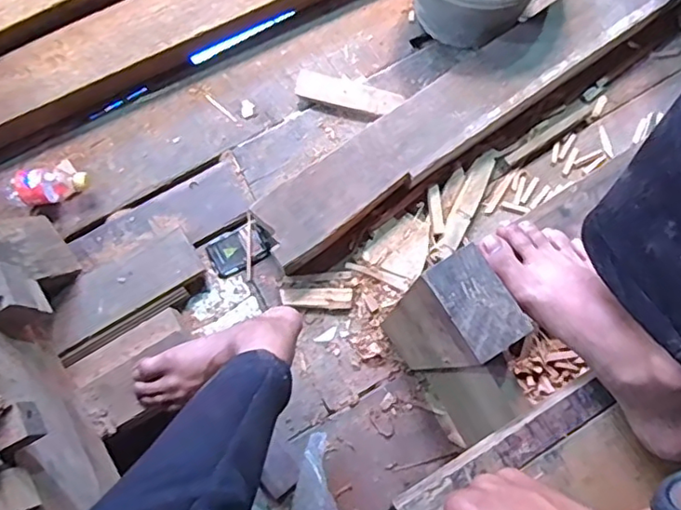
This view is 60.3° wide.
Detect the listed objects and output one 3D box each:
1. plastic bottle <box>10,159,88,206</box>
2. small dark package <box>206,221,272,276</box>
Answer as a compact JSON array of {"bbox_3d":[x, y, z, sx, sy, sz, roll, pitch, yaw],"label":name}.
[{"bbox_3d":[-0.485,-0.123,0.987,0.106,0.078,0.062,-26,81,-4],"label":"plastic bottle"},{"bbox_3d":[-0.175,-0.010,1.009,0.103,0.013,0.066,-30,81,-5],"label":"small dark package"}]

